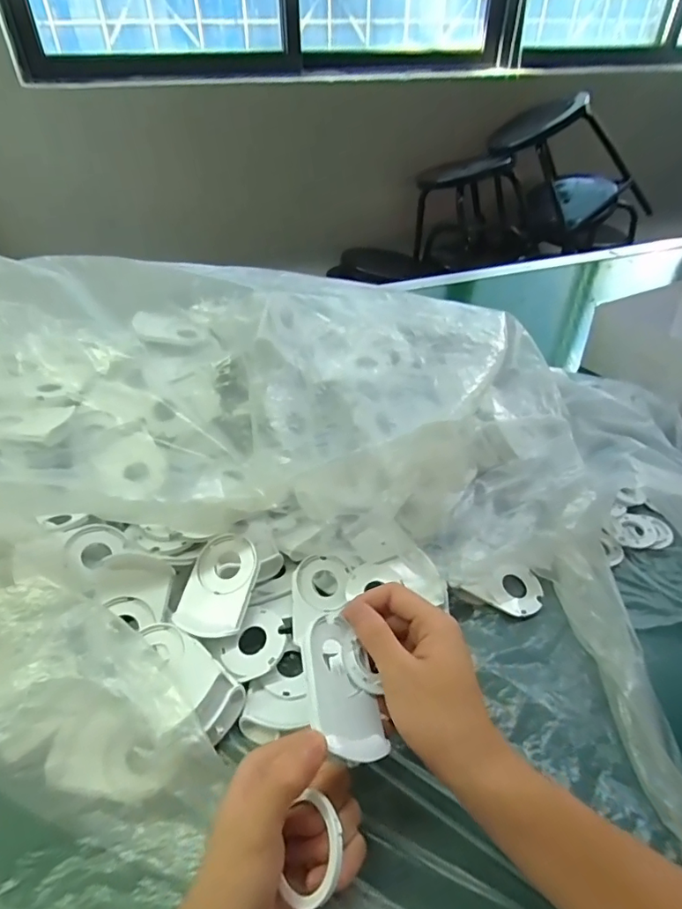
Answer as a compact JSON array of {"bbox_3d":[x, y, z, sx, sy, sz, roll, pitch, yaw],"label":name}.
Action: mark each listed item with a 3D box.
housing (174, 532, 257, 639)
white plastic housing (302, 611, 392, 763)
[{"bbox_3d":[-0.100,0.107,0.413,0.057,0.010,0.084,3,55,15],"label":"housing"},{"bbox_3d":[0.000,0.140,0.304,0.054,0.015,0.082,24,37,-33],"label":"white plastic housing"}]

